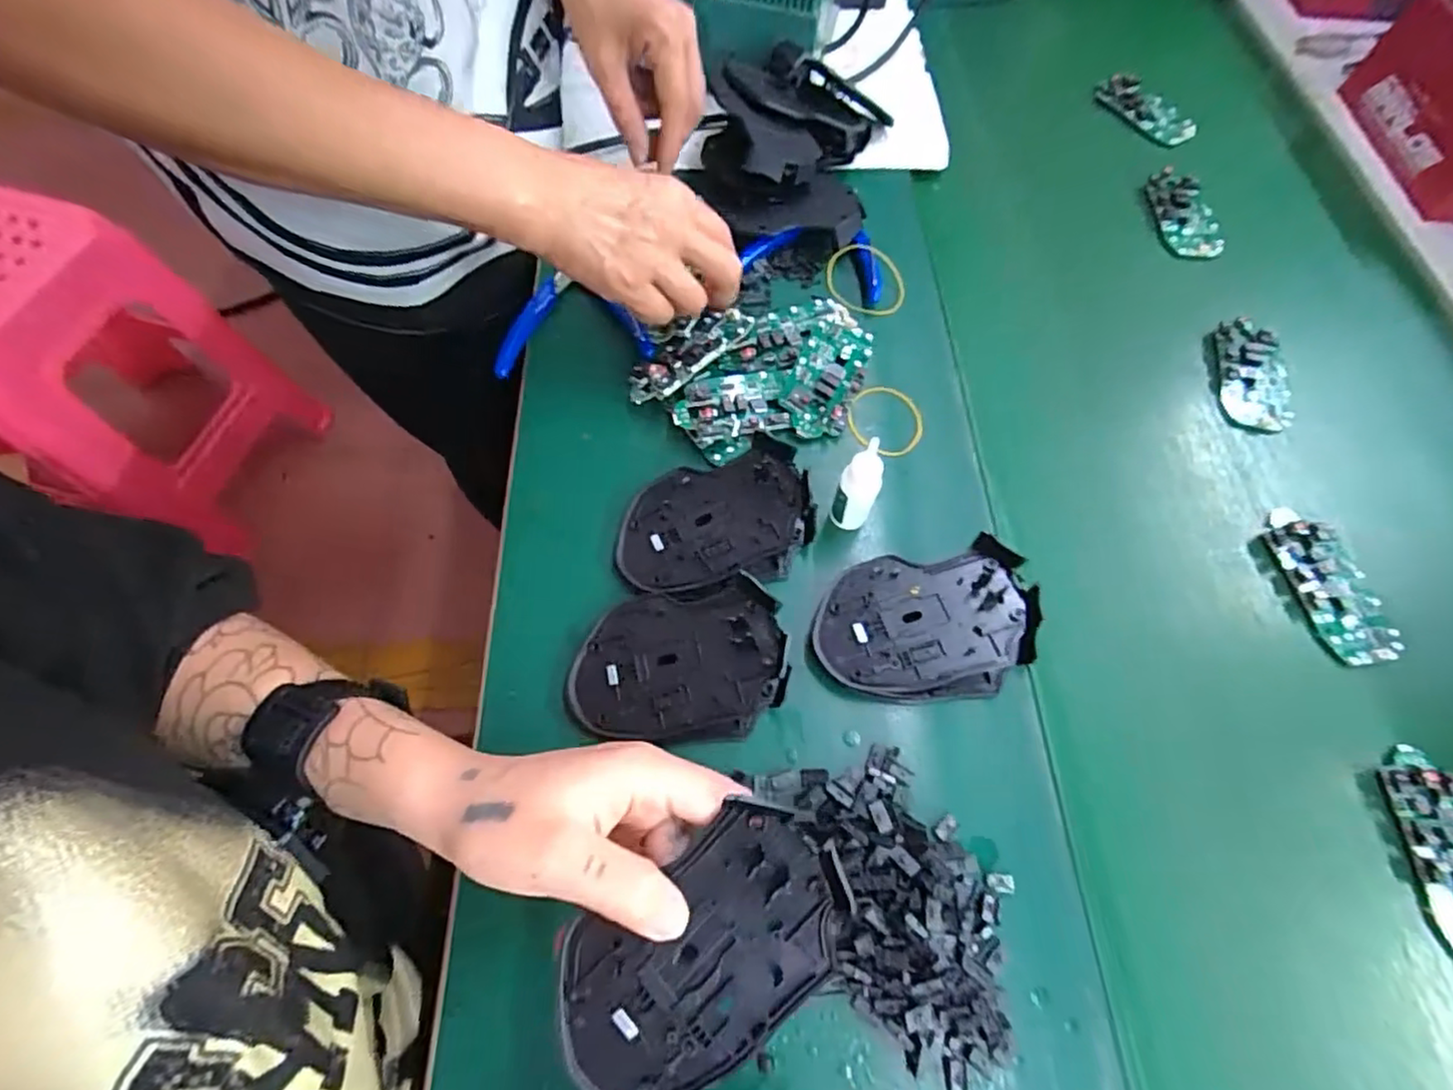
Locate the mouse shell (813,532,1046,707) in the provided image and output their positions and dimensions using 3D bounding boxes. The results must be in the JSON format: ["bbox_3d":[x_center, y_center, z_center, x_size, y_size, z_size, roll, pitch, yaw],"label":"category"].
[{"bbox_3d":[0.107,0.042,0.356,0.118,0.031,0.080,-6,65,-6],"label":"mouse shell"}]

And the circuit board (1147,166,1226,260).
[{"bbox_3d":[0.376,-0.273,0.541,0.047,0.009,0.095,1,64,-3],"label":"circuit board"}]

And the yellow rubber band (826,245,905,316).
[{"bbox_3d":[0.103,-0.196,0.484,0.058,0.014,0.057,1,64,-3],"label":"yellow rubber band"}]

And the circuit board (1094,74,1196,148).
[{"bbox_3d":[0.387,-0.401,0.603,0.061,0.015,0.094,-35,71,-18],"label":"circuit board"}]

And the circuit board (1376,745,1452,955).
[{"bbox_3d":[0.367,0.154,0.330,0.047,0.016,0.097,0,64,-3],"label":"circuit board"}]

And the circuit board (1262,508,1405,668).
[{"bbox_3d":[0.363,0.021,0.396,0.044,0.017,0.100,-11,65,-8],"label":"circuit board"}]

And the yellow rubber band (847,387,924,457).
[{"bbox_3d":[0.104,-0.083,0.436,0.050,0.009,0.053,0,66,-1],"label":"yellow rubber band"}]

